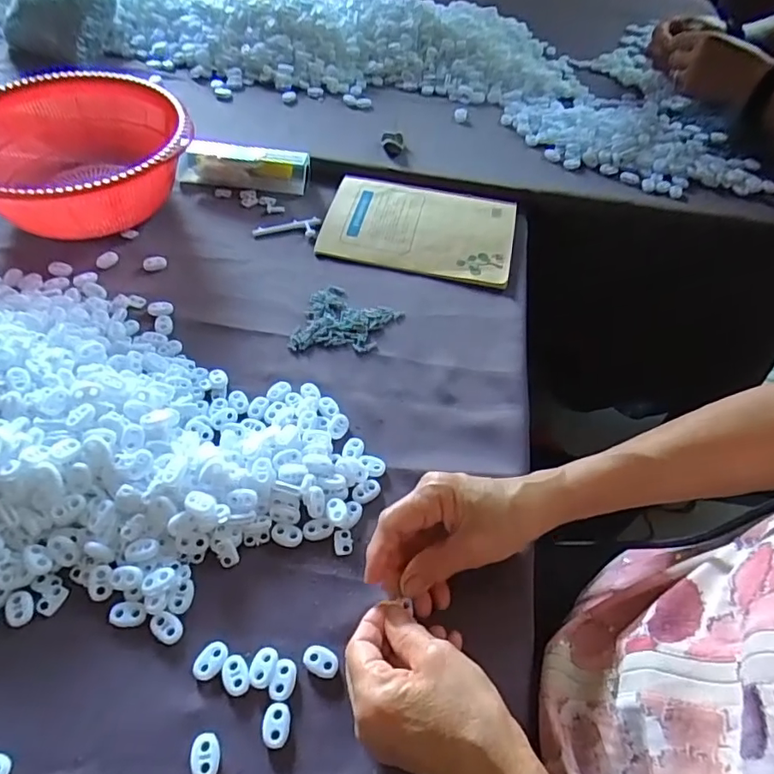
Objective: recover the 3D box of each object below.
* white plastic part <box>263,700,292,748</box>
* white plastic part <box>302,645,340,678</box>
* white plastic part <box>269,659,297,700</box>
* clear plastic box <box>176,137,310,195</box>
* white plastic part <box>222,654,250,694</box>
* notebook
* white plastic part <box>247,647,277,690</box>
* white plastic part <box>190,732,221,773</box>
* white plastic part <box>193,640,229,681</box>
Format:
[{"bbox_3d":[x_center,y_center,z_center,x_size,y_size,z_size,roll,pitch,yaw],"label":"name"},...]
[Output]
[{"bbox_3d":[-0.065,0.198,0.319,0.016,0.004,0.022,3,52,-1],"label":"white plastic part"},{"bbox_3d":[-0.041,0.171,0.340,0.023,0.004,0.016,25,55,15],"label":"white plastic part"},{"bbox_3d":[-0.063,0.179,0.332,0.014,0.004,0.022,13,53,6],"label":"white plastic part"},{"bbox_3d":[-0.171,-0.260,0.640,0.150,0.045,0.029,7,52,1],"label":"clear plastic box"},{"bbox_3d":[-0.093,0.176,0.332,0.016,0.004,0.022,-13,54,-13],"label":"white plastic part"},{"bbox_3d":[0.038,-0.181,0.611,0.204,0.015,0.144,11,52,5],"label":"notebook"},{"bbox_3d":[-0.077,0.173,0.336,0.014,0.004,0.023,14,53,7],"label":"white plastic part"},{"bbox_3d":[-0.103,0.209,0.307,0.016,0.004,0.022,-12,54,-13],"label":"white plastic part"},{"bbox_3d":[-0.109,0.169,0.336,0.016,0.004,0.023,25,55,15],"label":"white plastic part"}]

